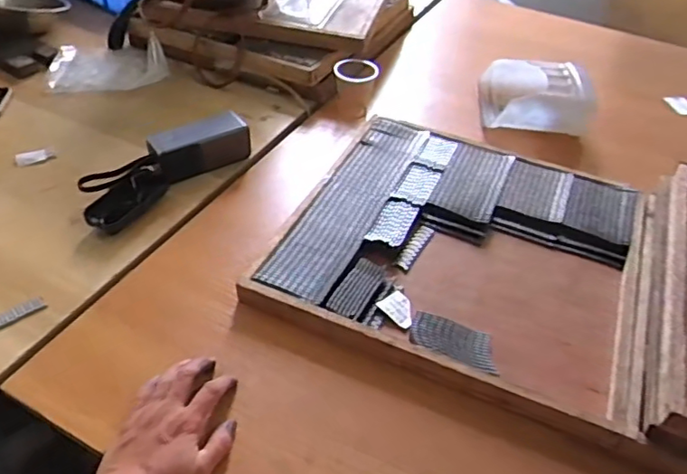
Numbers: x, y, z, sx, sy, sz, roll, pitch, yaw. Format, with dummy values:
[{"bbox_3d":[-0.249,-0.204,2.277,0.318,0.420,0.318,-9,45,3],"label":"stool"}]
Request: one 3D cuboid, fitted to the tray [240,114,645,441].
[{"bbox_3d":[0.151,0.000,0.711,0.390,0.031,0.384,19,45,15],"label":"tray"}]

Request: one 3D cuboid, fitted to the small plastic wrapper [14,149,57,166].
[{"bbox_3d":[-0.423,-0.112,0.808,0.048,0.009,0.021,-18,48,-22],"label":"small plastic wrapper"}]

